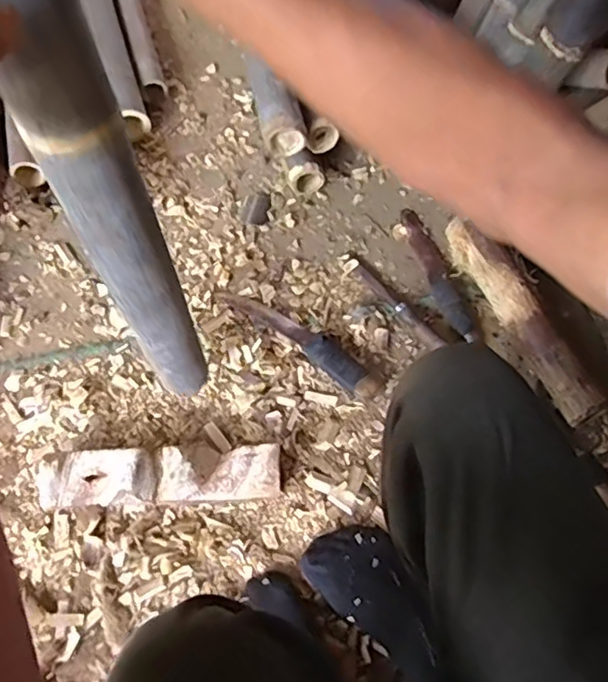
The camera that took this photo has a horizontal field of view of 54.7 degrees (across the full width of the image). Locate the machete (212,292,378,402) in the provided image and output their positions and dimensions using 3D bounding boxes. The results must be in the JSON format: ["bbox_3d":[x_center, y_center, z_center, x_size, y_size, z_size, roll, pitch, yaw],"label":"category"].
[{"bbox_3d":[-0.008,-0.012,0.878,0.293,0.035,0.058,37,68,18],"label":"machete"}]

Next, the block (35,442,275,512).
[{"bbox_3d":[-0.183,0.174,0.763,0.303,0.052,0.073,-2,62,-1],"label":"block"}]

